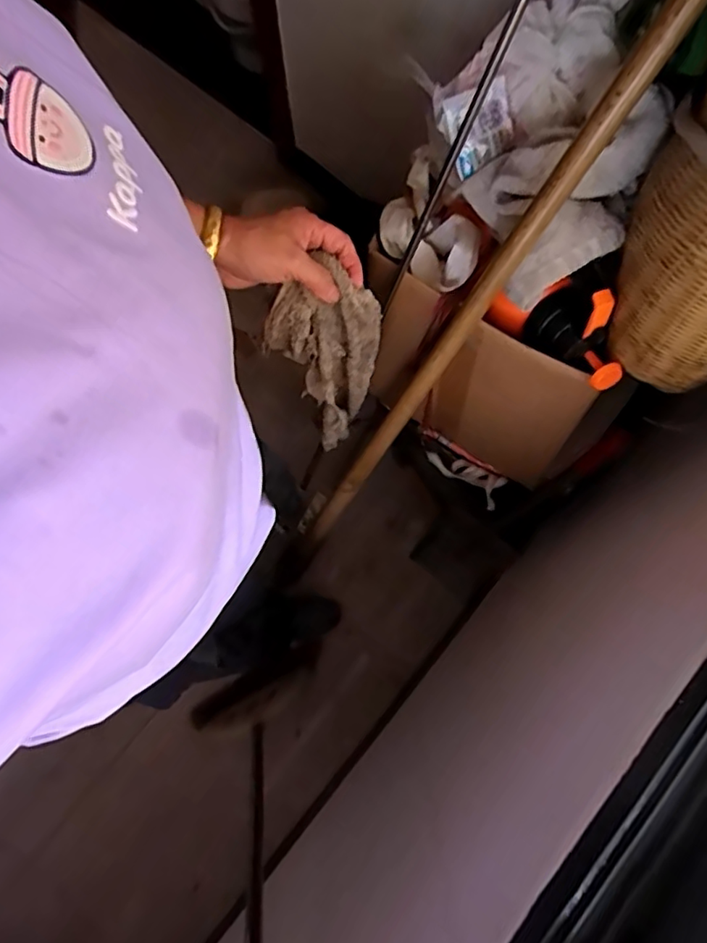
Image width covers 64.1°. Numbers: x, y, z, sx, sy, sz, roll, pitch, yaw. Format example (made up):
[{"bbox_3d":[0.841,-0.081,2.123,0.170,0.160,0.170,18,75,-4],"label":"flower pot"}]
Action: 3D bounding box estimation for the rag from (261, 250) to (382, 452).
[{"bbox_3d":[-0.027,-0.108,0.663,0.111,0.377,0.037,-7,74,0],"label":"rag"}]

